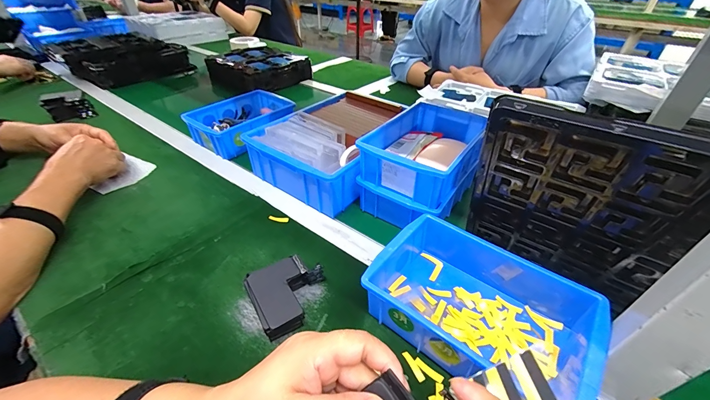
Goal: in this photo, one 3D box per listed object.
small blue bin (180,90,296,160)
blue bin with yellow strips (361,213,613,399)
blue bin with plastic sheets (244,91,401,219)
[{"bbox_3d":[-0.237,-0.169,0.664,0.164,0.069,0.208,25,45,26],"label":"small blue bin"},{"bbox_3d":[0.124,0.108,0.314,0.200,0.071,0.141,28,47,29],"label":"blue bin with yellow strips"},{"bbox_3d":[-0.036,-0.098,0.559,0.203,0.091,0.275,24,45,25],"label":"blue bin with plastic sheets"}]

